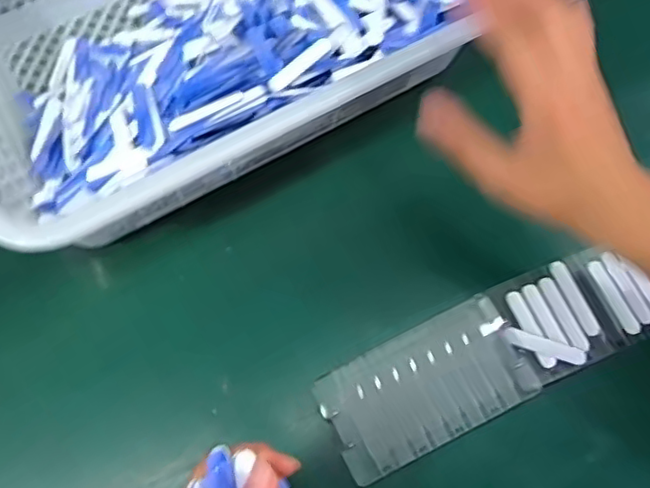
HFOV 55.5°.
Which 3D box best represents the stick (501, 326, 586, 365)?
[{"bbox_3d":[0.138,0.063,0.387,0.052,0.004,0.011,17,69,6],"label":"stick"}]

